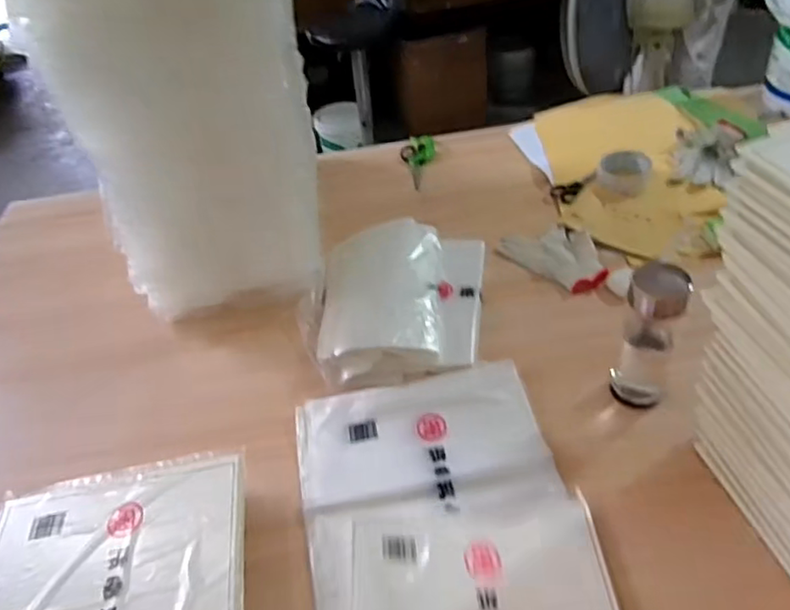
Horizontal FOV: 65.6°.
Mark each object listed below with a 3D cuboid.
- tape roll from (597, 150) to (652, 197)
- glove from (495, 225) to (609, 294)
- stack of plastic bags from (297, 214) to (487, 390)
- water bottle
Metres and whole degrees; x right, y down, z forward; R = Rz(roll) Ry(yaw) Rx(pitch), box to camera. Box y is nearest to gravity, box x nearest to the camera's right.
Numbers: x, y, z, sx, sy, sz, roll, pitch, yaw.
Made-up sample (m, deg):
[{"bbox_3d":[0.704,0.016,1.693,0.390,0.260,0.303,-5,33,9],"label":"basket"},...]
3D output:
[{"bbox_3d":[0.400,-0.231,1.073,0.086,0.036,0.095,11,45,19],"label":"tape roll"},{"bbox_3d":[0.253,-0.086,0.987,0.115,0.033,0.183,-23,45,-17],"label":"glove"},{"bbox_3d":[-0.005,-0.017,0.937,0.264,0.037,0.314,3,43,10],"label":"stack of plastic bags"},{"bbox_3d":[0.299,0.040,0.727,0.061,0.188,0.060,9,45,17],"label":"water bottle"}]

